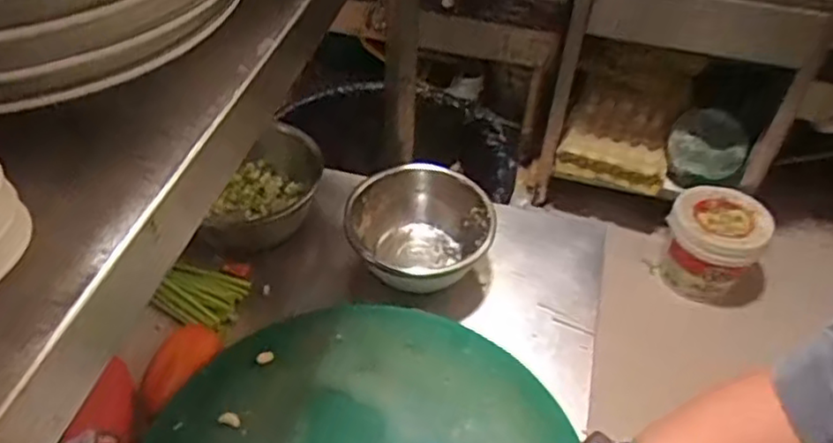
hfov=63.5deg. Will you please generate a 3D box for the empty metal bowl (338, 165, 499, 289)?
[{"bbox_3d":[0.004,0.017,0.793,0.162,0.113,0.140,3,46,0],"label":"empty metal bowl"}]

